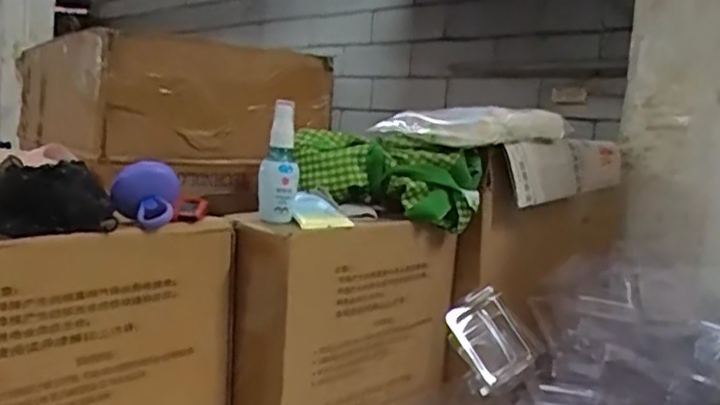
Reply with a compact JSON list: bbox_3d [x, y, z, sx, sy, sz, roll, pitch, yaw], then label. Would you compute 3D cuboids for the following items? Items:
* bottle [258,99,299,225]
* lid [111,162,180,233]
[{"bbox_3d":[-0.082,-0.041,0.692,0.040,0.116,0.041,4,7,-6],"label":"bottle"},{"bbox_3d":[-0.192,-0.008,0.608,0.055,0.057,0.038,3,7,-15],"label":"lid"}]

